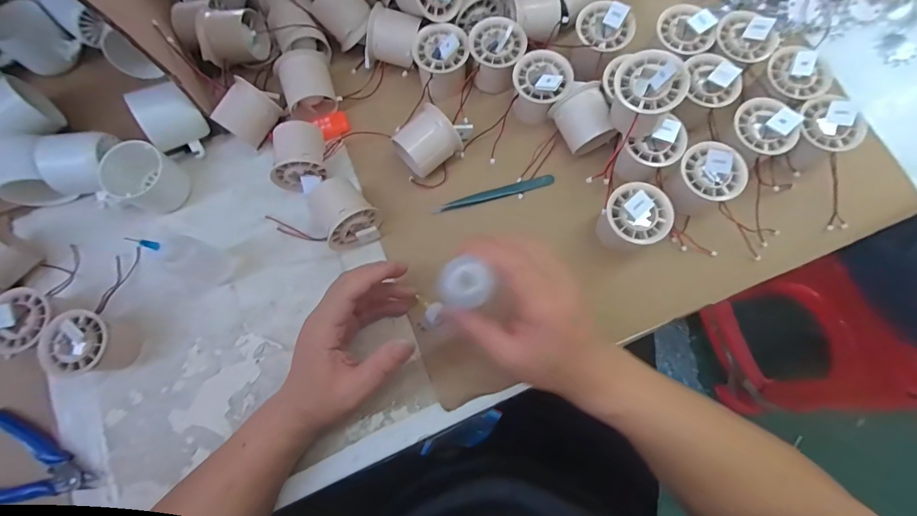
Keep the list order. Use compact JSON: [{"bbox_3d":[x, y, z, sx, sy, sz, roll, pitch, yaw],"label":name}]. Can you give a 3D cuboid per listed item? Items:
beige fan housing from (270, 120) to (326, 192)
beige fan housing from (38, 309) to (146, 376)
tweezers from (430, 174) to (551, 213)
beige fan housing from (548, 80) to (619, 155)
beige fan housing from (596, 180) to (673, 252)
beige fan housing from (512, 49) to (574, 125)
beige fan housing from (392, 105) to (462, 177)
[{"bbox_3d":[-0.157,-0.100,0.406,0.056,0.055,0.057,3,76,2],"label":"beige fan housing"},{"bbox_3d":[-0.335,0.078,0.376,0.056,0.051,0.052,0,76,1],"label":"beige fan housing"},{"bbox_3d":[0.036,-0.064,0.418,0.125,0.007,0.012,-15,76,-2],"label":"tweezers"},{"bbox_3d":[0.123,-0.136,0.408,0.048,0.050,0.054,-30,77,-6],"label":"beige fan housing"},{"bbox_3d":[0.160,-0.035,0.379,0.052,0.063,0.055,0,76,1],"label":"beige fan housing"},{"bbox_3d":[0.082,-0.171,0.414,0.054,0.052,0.053,0,76,1],"label":"beige fan housing"},{"bbox_3d":[-0.032,-0.110,0.399,0.057,0.047,0.049,-38,78,-7],"label":"beige fan housing"}]

